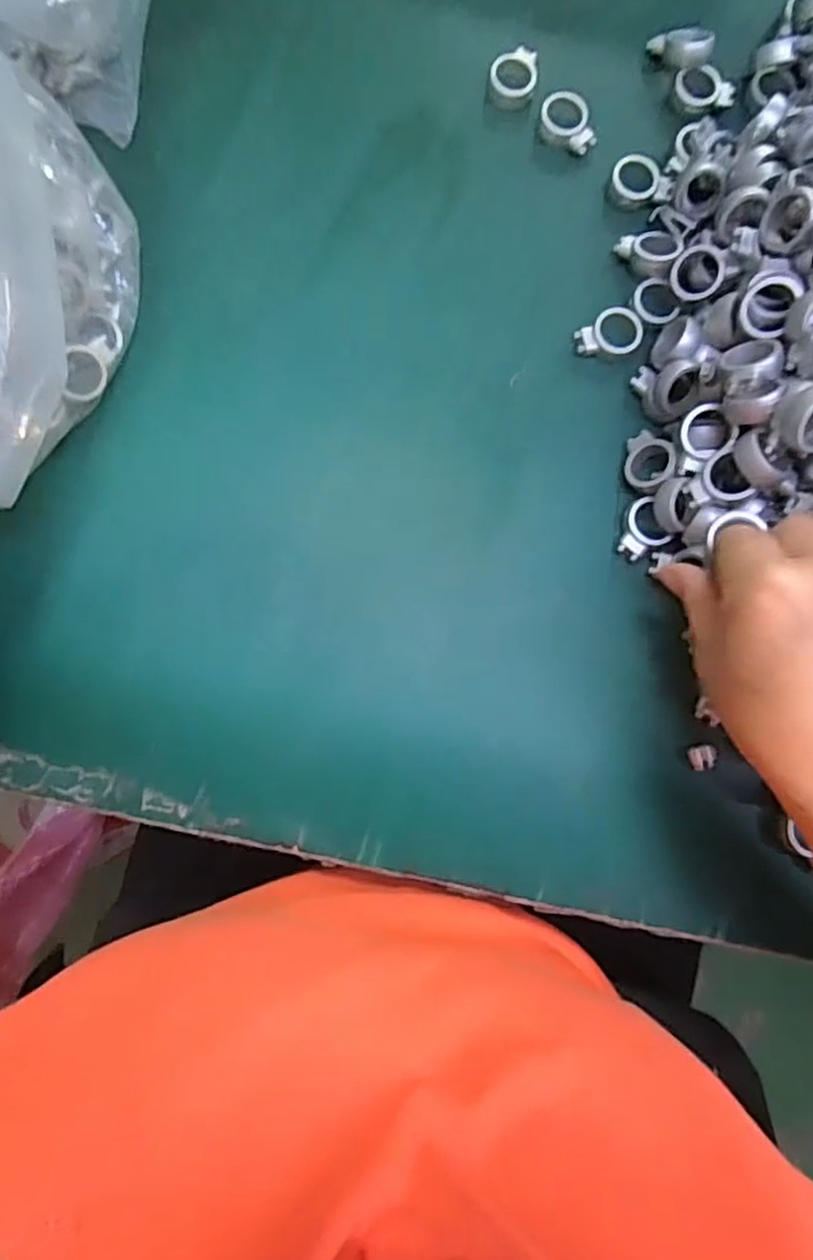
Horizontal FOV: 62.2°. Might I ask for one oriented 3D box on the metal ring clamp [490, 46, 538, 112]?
[{"bbox_3d":[0.060,-0.305,0.372,0.026,0.007,0.032,6,83,-4],"label":"metal ring clamp"}]

